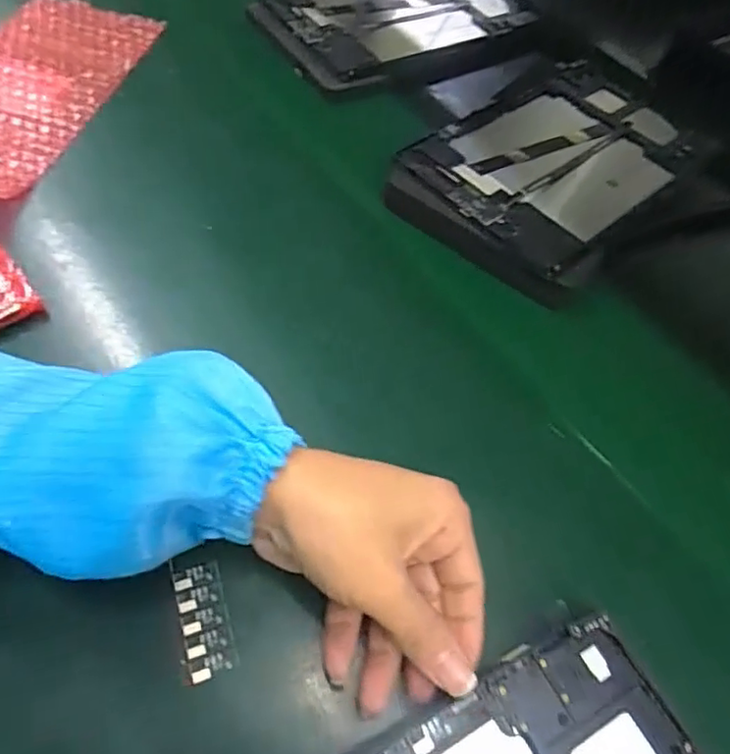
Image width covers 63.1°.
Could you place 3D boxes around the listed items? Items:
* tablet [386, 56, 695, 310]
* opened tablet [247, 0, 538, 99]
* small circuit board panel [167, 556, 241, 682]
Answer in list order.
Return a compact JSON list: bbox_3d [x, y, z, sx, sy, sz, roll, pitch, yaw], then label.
[{"bbox_3d":[0.147,-0.165,0.456,0.154,0.015,0.266,40,60,18],"label":"tablet"},{"bbox_3d":[0.039,-0.346,0.574,0.271,0.018,0.148,-28,66,-24],"label":"opened tablet"},{"bbox_3d":[-0.074,0.110,0.269,0.023,0.004,0.048,-14,60,-16],"label":"small circuit board panel"}]

